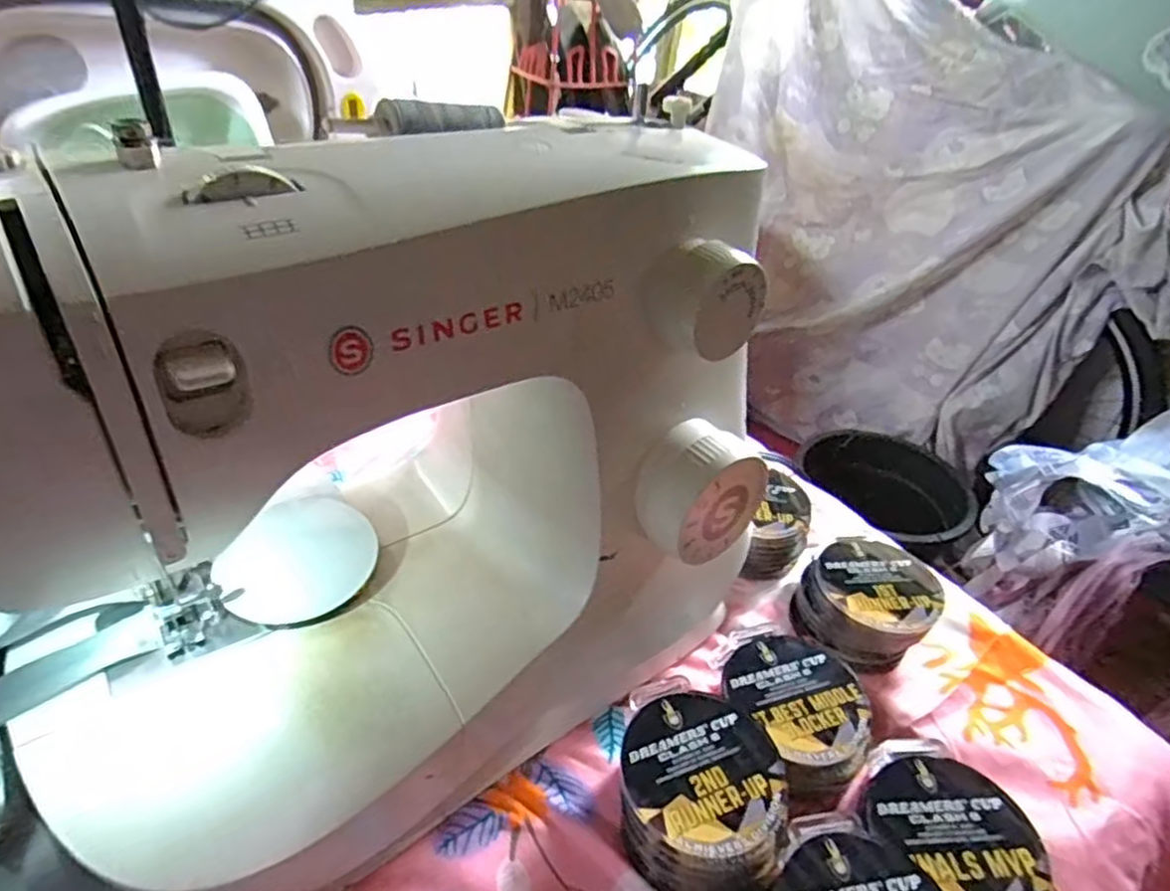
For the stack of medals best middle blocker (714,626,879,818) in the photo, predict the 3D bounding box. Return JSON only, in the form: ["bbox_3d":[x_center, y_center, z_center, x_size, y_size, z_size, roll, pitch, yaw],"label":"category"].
[{"bbox_3d":[0.111,0.142,0.366,0.069,0.034,0.092,-14,43,-25],"label":"stack of medals best middle blocker"}]

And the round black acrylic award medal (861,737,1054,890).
[{"bbox_3d":[0.166,0.172,0.312,0.074,0.009,0.080,7,37,6],"label":"round black acrylic award medal"}]

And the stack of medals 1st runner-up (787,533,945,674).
[{"bbox_3d":[0.177,0.097,0.434,0.078,0.049,0.072,31,44,27],"label":"stack of medals 1st runner-up"}]

